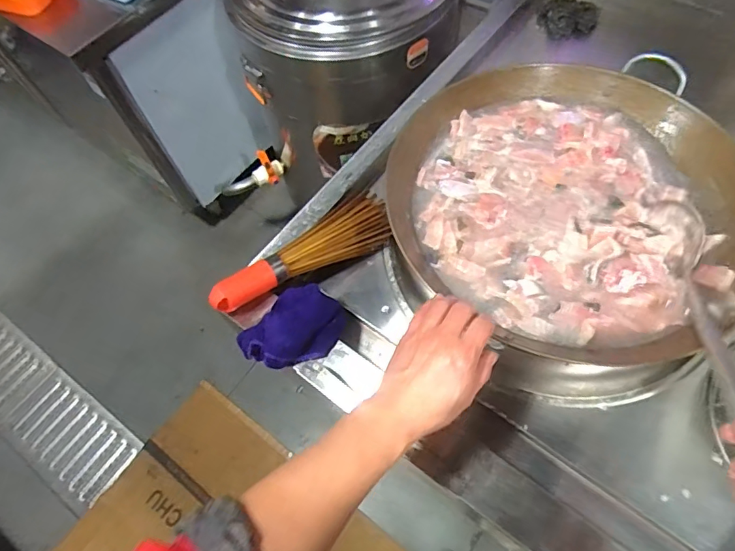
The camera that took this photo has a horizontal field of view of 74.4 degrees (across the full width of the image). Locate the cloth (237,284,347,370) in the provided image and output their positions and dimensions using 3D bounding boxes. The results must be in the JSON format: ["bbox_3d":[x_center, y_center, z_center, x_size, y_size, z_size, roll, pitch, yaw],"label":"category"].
[{"bbox_3d":[-0.109,0.071,0.687,0.126,0.051,0.136,33,69,19],"label":"cloth"}]

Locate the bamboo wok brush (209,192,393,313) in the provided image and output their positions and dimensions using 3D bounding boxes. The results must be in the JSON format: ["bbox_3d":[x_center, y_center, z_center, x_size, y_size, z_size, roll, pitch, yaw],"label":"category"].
[{"bbox_3d":[-0.108,-0.043,0.763,0.304,0.083,0.095,-32,64,-12],"label":"bamboo wok brush"}]

